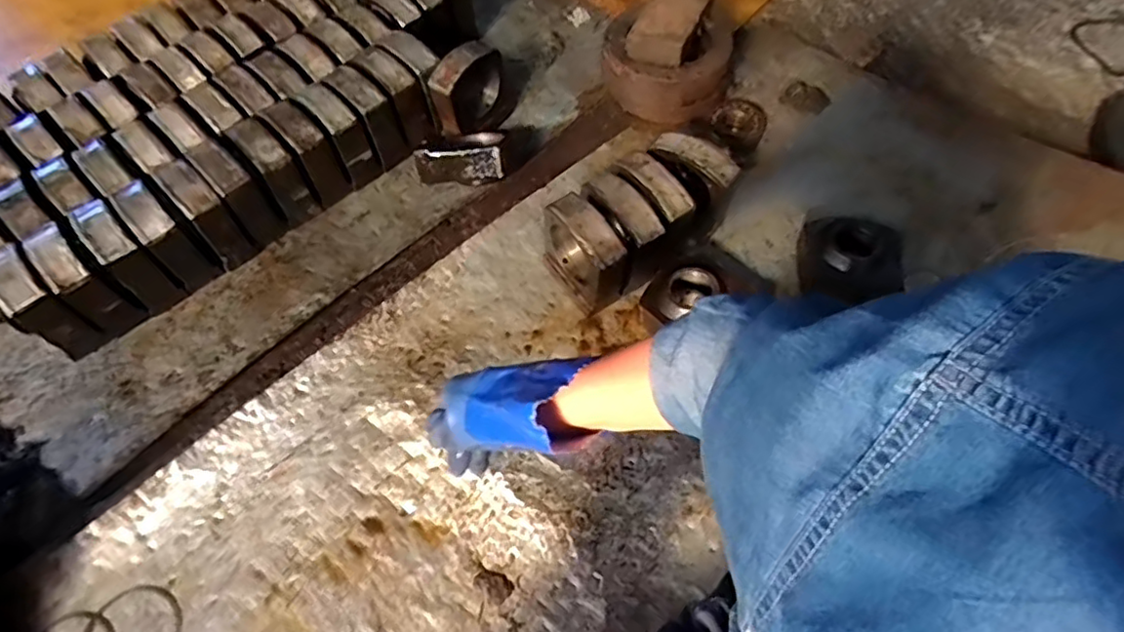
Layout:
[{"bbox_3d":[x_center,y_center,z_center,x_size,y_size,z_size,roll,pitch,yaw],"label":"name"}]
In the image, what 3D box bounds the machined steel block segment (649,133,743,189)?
[{"bbox_3d":[0.226,-0.275,1.054,0.150,0.052,0.040,33,66,19],"label":"machined steel block segment"}]

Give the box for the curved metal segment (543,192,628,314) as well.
[{"bbox_3d":[0.033,-0.111,1.054,0.092,0.167,0.145,-32,64,-15],"label":"curved metal segment"}]

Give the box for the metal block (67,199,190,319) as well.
[{"bbox_3d":[-0.778,-0.103,1.123,0.163,0.166,0.065,38,68,21],"label":"metal block"}]

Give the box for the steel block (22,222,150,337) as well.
[{"bbox_3d":[-0.836,-0.057,1.098,0.150,0.161,0.073,36,67,20],"label":"steel block"}]

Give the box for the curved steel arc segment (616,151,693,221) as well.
[{"bbox_3d":[0.153,-0.217,1.029,0.064,0.032,0.142,-35,65,-17],"label":"curved steel arc segment"}]

